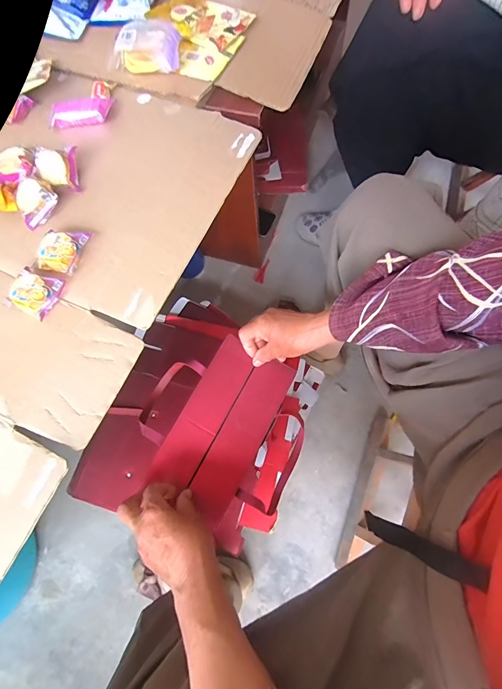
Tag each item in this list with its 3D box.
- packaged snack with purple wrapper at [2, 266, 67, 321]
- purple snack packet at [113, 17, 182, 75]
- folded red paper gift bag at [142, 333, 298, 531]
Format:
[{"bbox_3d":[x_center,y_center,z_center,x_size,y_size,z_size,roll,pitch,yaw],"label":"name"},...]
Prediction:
[{"bbox_3d":[-0.246,-0.059,0.376,0.047,0.021,0.049,23,74,7],"label":"packaged snack with purple wrapper"},{"bbox_3d":[-0.149,-0.440,0.489,0.101,0.032,0.067,13,71,9],"label":"purple snack packet"},{"bbox_3d":[-0.040,0.114,0.479,0.119,0.031,0.231,27,75,9],"label":"folded red paper gift bag"}]

